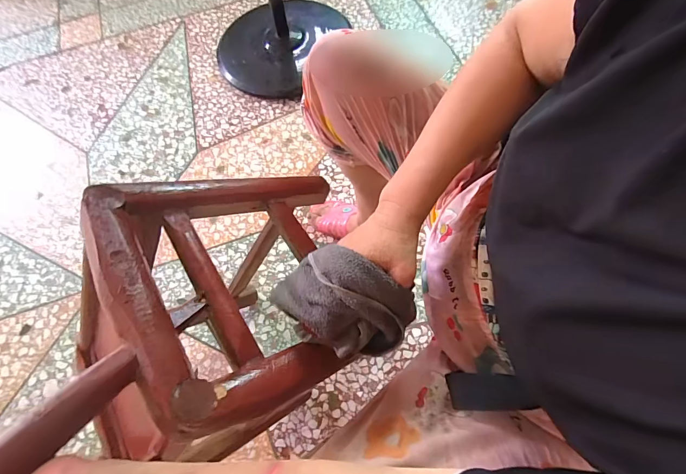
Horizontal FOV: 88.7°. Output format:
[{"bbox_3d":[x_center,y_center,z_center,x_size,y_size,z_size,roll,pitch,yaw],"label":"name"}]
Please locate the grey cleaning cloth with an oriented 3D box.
[{"bbox_3d":[-0.005,0.064,0.348,0.137,0.071,0.085,28,72,13],"label":"grey cleaning cloth"}]

